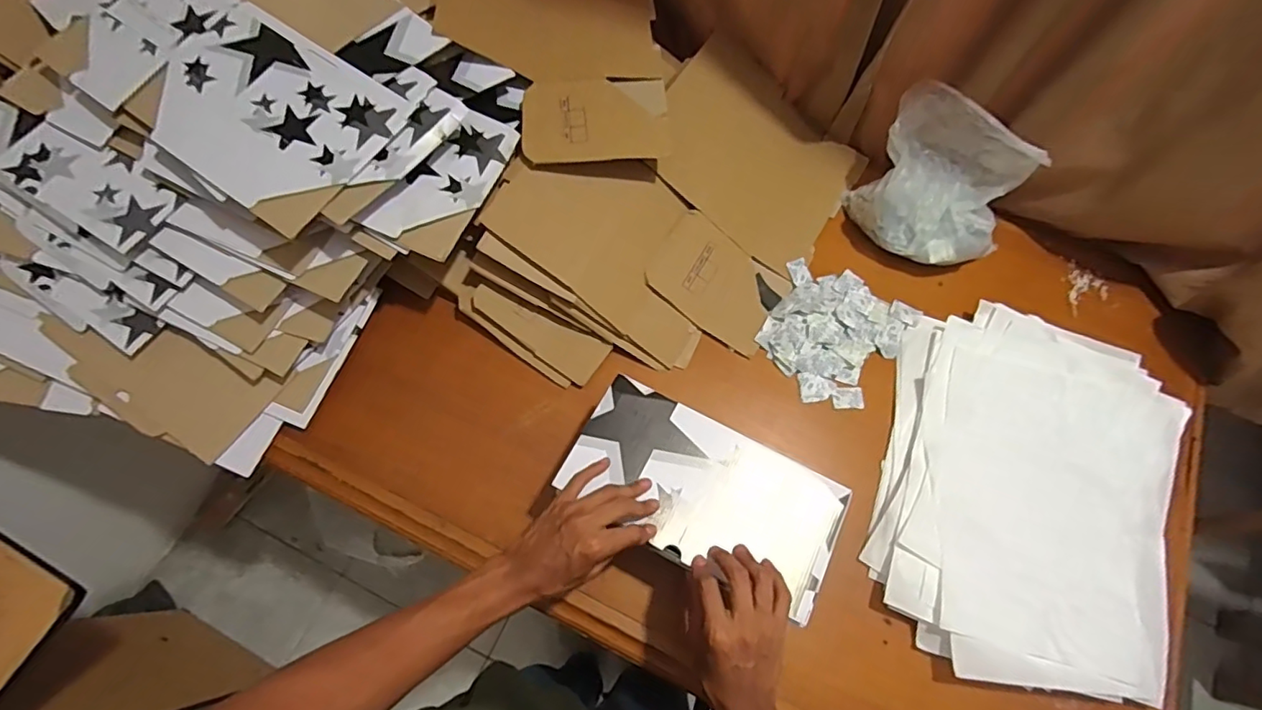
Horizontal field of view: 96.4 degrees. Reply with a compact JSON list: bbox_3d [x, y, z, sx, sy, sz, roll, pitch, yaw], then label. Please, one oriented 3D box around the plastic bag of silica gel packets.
[{"bbox_3d":[0.422,-0.227,0.754,0.204,0.150,0.164,28,70,9],"label":"plastic bag of silica gel packets"}]

